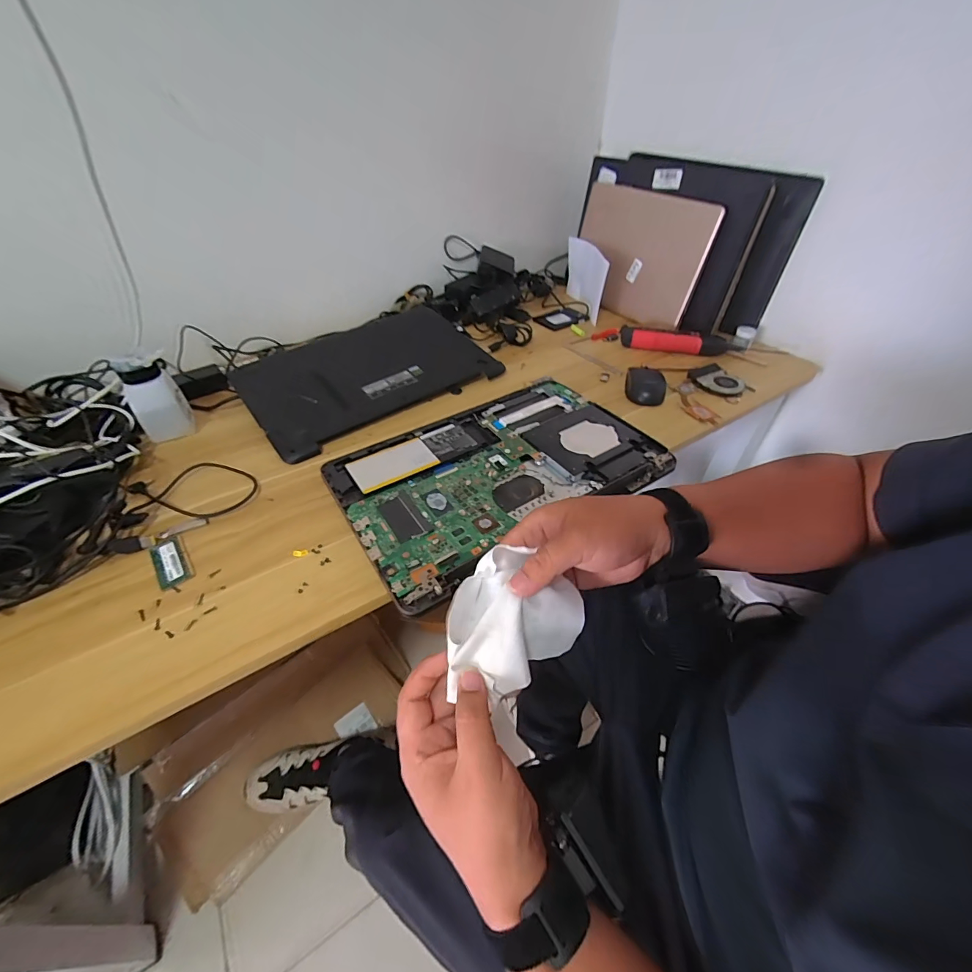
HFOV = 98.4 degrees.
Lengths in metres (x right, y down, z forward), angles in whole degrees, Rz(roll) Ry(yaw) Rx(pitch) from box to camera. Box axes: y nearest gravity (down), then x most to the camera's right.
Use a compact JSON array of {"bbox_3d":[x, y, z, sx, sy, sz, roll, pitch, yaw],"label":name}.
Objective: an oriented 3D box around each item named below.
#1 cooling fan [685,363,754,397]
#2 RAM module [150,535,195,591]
[{"bbox_3d":[0.375,-0.170,0.682,0.075,0.016,0.086,-9,44,-9],"label":"cooling fan"},{"bbox_3d":[-0.331,0.079,0.442,0.029,0.004,0.071,-30,51,-27],"label":"RAM module"}]

